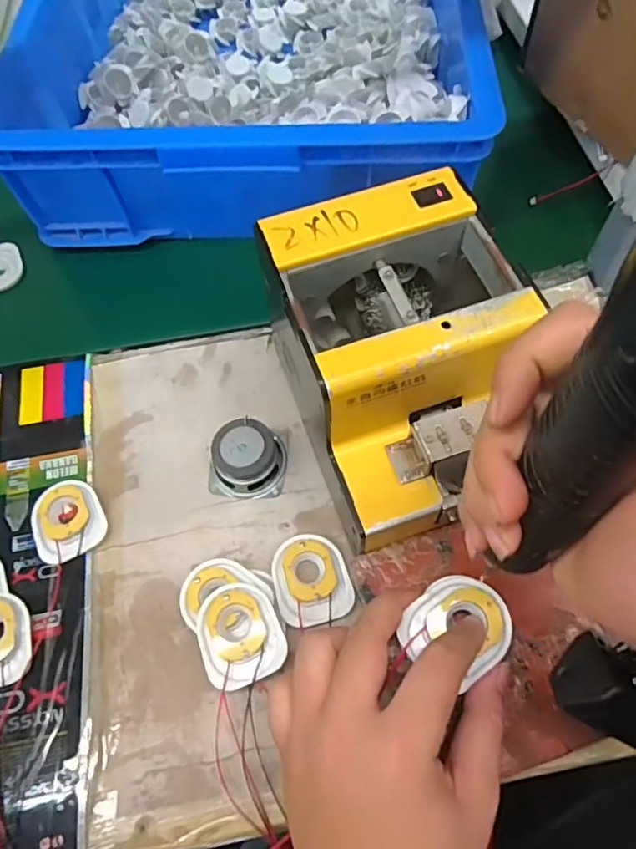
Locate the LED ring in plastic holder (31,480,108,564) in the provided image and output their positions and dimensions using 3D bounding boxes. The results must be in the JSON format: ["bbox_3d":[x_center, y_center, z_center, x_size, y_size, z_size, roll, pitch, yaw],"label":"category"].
[{"bbox_3d":[-0.180,0.068,0.396,0.049,0.007,0.058,-25,64,-10],"label":"LED ring in plastic holder"}]

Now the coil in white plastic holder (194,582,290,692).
[{"bbox_3d":[-0.048,0.127,0.338,0.048,0.012,0.059,-22,67,-9],"label":"coil in white plastic holder"}]

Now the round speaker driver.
[{"bbox_3d":[-0.052,0.024,0.401,0.053,0.029,0.052,3,63,4],"label":"round speaker driver"}]

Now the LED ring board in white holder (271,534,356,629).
[{"bbox_3d":[-0.004,0.101,0.364,0.048,0.014,0.058,-14,63,-5],"label":"LED ring board in white holder"}]

